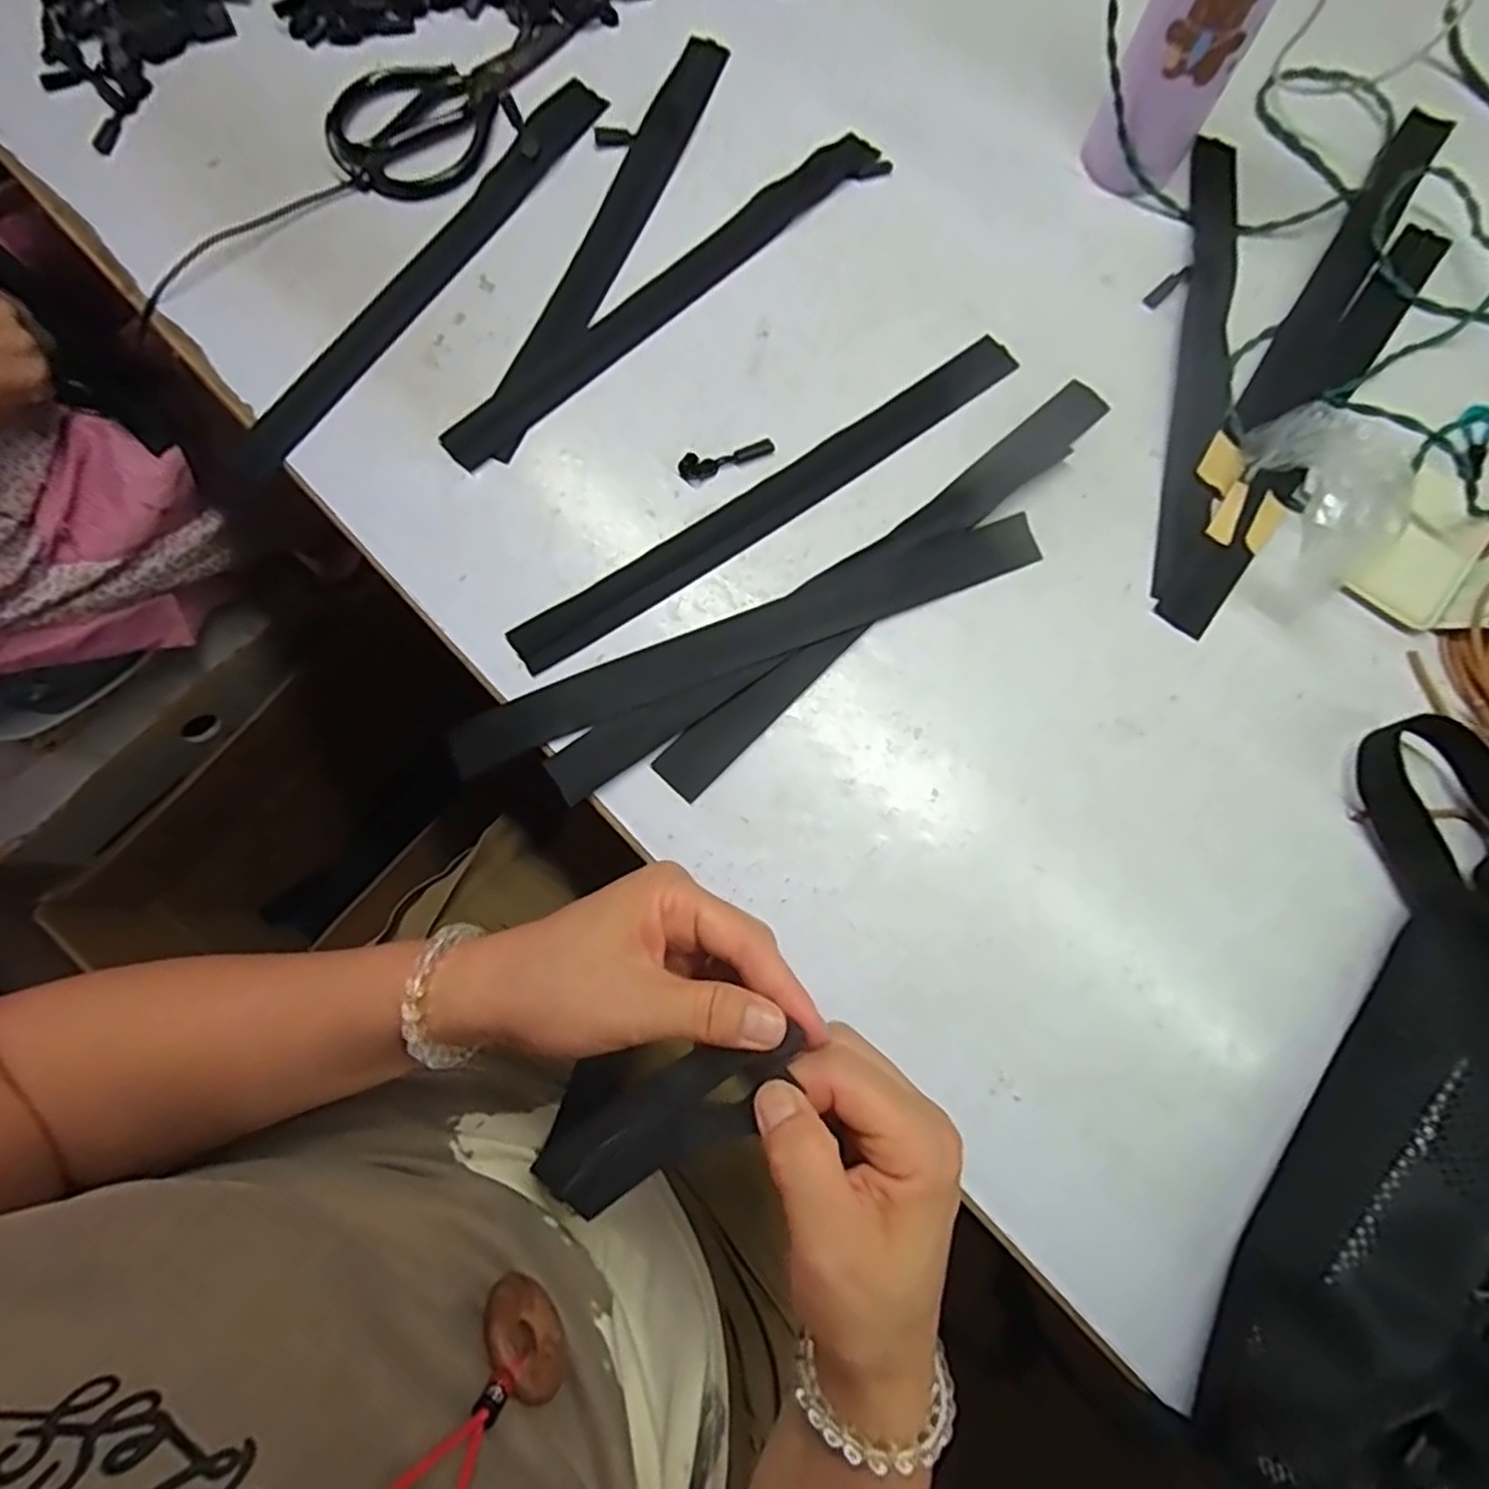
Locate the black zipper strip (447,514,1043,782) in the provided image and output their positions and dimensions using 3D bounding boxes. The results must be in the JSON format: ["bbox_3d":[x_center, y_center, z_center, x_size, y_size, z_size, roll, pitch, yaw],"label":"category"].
[{"bbox_3d":[0.004,-0.060,0.405,0.351,0.004,0.034,-21,78,-6],"label":"black zipper strip"}]

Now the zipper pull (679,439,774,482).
[{"bbox_3d":[-0.010,-0.171,0.428,0.059,0.007,0.014,-15,78,-5],"label":"zipper pull"}]

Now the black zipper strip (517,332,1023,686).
[{"bbox_3d":[0.019,-0.148,0.429,0.351,0.004,0.033,-35,80,-9],"label":"black zipper strip"}]

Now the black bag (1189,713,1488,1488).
[{"bbox_3d":[0.341,0.174,0.316,0.161,0.073,0.368,25,77,4],"label":"black bag"}]

